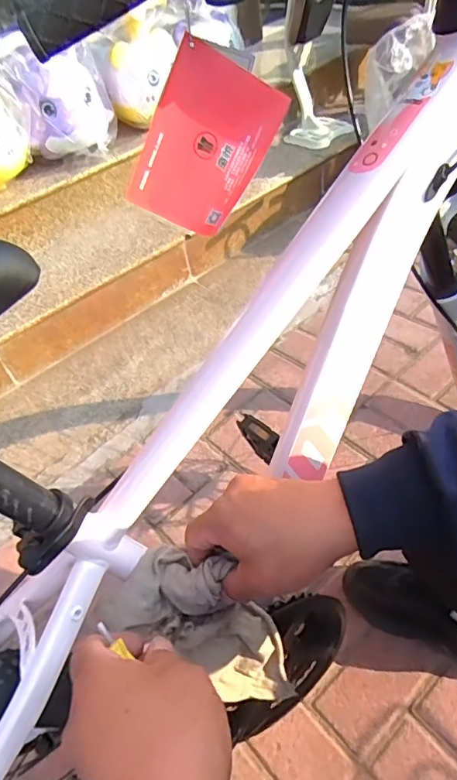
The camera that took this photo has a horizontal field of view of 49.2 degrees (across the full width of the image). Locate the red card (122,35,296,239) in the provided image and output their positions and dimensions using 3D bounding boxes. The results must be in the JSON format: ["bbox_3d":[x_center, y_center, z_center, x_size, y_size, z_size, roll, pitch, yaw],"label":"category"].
[{"bbox_3d":[-0.021,-0.214,0.439,0.097,0.137,0.016,22,19,-15],"label":"red card"}]

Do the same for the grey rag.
[{"bbox_3d":[-0.005,0.207,0.421,0.077,0.191,0.063,-23,30,36],"label":"grey rag"}]

